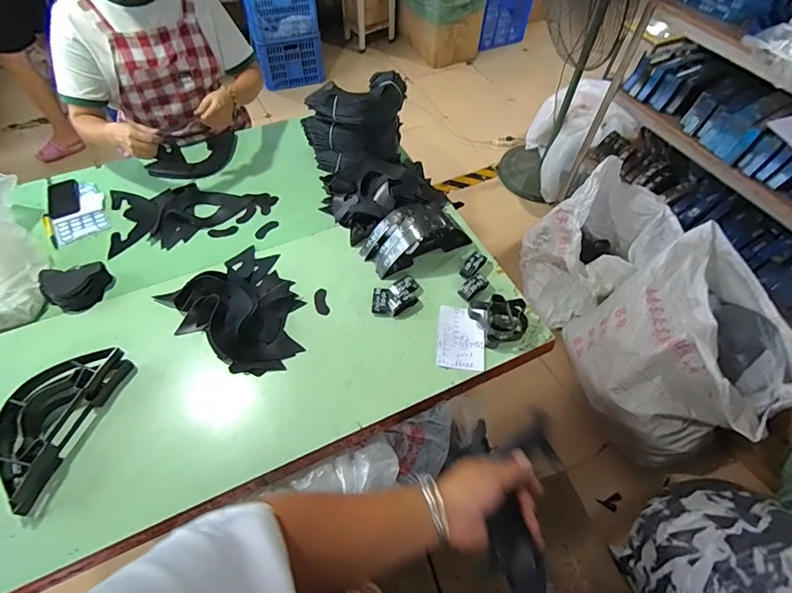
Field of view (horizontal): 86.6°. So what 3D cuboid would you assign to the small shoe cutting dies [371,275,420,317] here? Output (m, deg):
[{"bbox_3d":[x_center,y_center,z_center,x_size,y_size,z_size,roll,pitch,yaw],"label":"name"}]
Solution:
[{"bbox_3d":[0.000,0.002,0.979,0.123,0.026,0.079,-25,66,-12],"label":"small shoe cutting dies"}]

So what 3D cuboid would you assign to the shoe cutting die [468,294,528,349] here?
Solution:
[{"bbox_3d":[0.232,0.047,0.936,0.121,0.044,0.108,-20,65,-10],"label":"shoe cutting die"}]

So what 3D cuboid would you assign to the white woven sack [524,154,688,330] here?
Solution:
[{"bbox_3d":[0.782,-0.206,1.675,0.481,0.531,0.375,-30,67,-14],"label":"white woven sack"}]

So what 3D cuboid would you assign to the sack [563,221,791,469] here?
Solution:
[{"bbox_3d":[0.958,0.203,1.437,0.531,0.436,0.619,-21,65,-10],"label":"sack"}]

